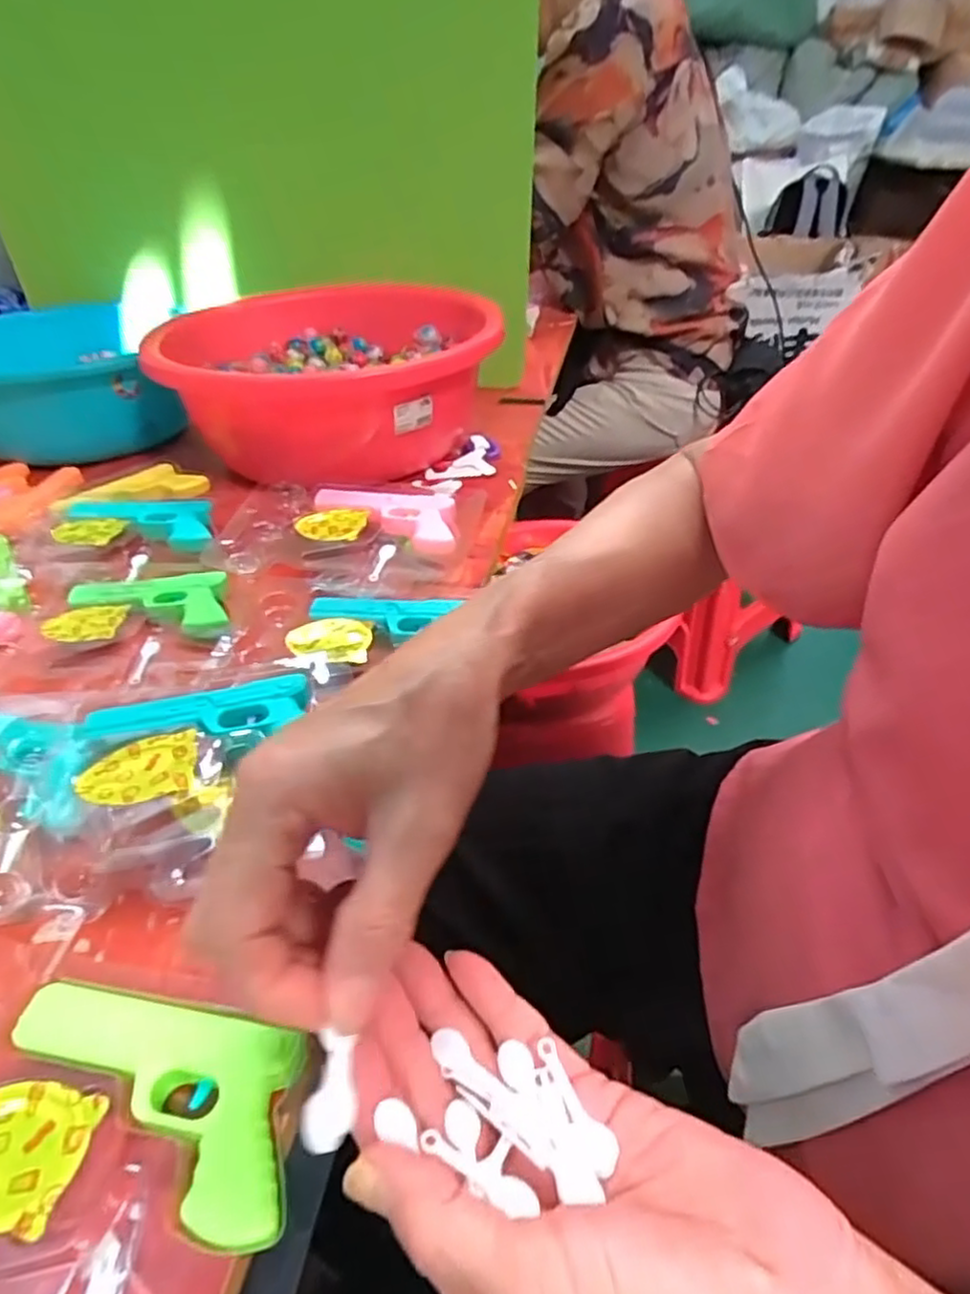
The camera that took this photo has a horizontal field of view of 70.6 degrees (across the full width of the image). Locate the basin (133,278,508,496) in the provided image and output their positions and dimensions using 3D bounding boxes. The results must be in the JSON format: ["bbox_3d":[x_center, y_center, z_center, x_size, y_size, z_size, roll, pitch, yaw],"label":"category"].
[{"bbox_3d":[-0.141,-0.252,0.659,0.291,0.117,0.325,-11,40,-11],"label":"basin"}]

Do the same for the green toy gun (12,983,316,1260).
[{"bbox_3d":[-0.116,0.156,0.239,0.119,0.013,0.058,9,41,14],"label":"green toy gun"}]

